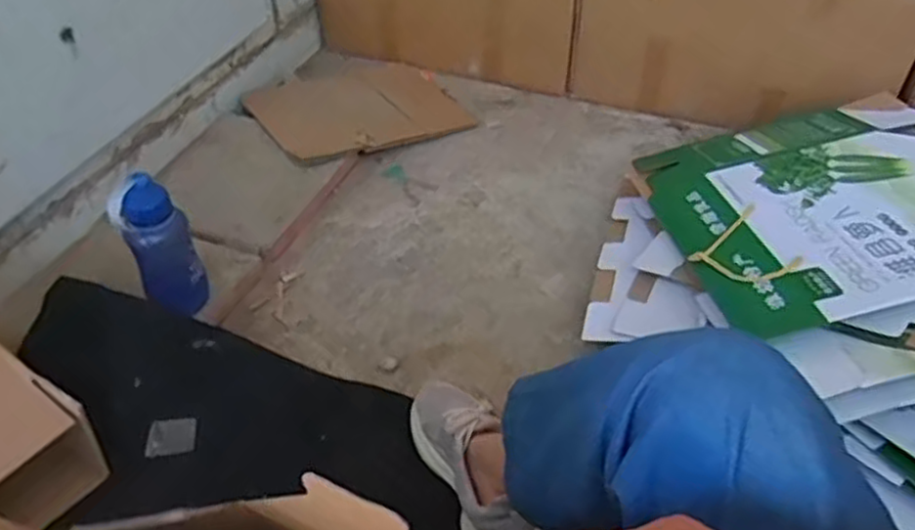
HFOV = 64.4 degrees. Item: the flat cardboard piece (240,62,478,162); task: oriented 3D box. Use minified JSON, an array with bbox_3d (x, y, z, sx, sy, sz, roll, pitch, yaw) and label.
[{"bbox_3d":[-0.206,-0.319,1.458,0.387,0.019,0.292,-18,47,-25],"label":"flat cardboard piece"}]

